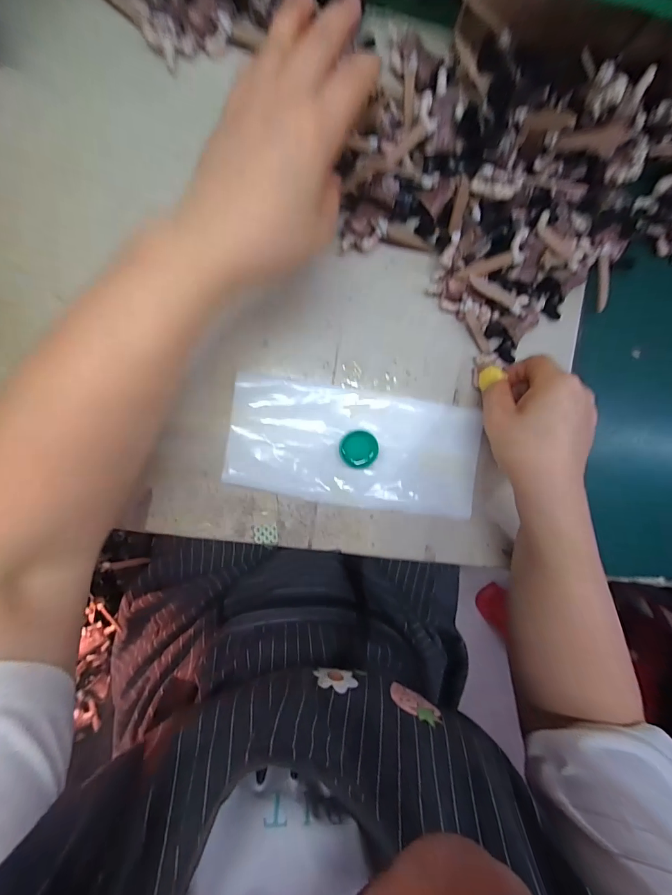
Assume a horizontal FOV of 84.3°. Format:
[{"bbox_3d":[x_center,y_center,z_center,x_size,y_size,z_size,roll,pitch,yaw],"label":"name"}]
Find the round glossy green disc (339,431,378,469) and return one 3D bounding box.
[{"bbox_3d":[0.019,0.001,0.312,0.031,0.012,0.031,0,93,-7],"label":"round glossy green disc"}]

